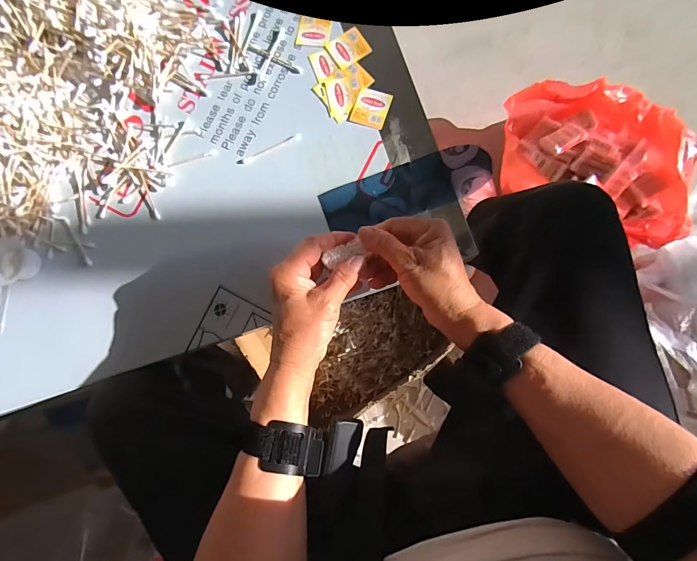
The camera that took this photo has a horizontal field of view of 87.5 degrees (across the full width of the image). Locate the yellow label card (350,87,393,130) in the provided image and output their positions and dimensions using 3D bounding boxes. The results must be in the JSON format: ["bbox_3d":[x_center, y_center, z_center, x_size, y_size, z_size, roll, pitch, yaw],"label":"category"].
[{"bbox_3d":[0.027,-0.201,0.424,0.040,0.004,0.044,18,86,7],"label":"yellow label card"}]

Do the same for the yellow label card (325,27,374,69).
[{"bbox_3d":[0.000,-0.278,0.436,0.045,0.004,0.039,-36,81,1],"label":"yellow label card"}]

